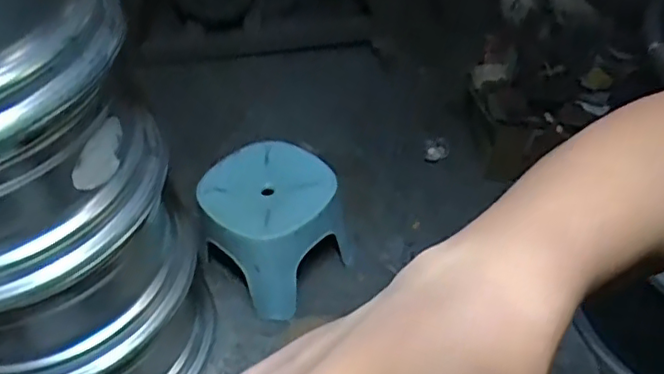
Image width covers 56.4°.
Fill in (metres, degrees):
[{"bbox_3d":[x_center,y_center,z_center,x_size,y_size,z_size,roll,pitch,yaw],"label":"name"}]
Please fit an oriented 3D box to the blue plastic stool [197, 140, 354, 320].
[{"bbox_3d":[-0.097,0.068,1.115,0.230,0.191,0.223,-27,50,-24],"label":"blue plastic stool"}]

